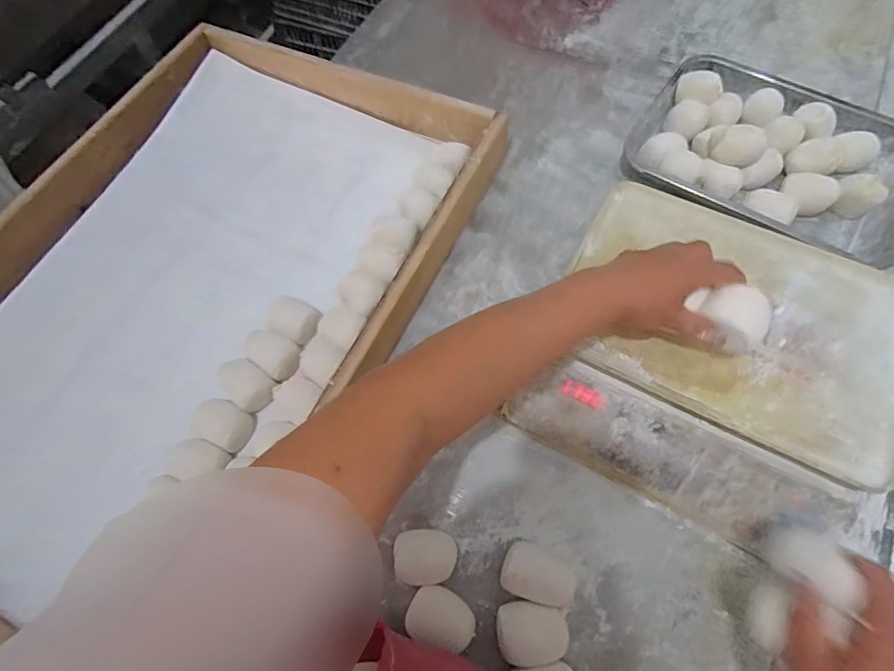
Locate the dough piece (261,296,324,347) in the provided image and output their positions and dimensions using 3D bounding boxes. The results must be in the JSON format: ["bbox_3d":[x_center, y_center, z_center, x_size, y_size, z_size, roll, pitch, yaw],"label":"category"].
[{"bbox_3d":[-0.190,-0.020,0.578,0.059,0.028,0.046,18,68,11],"label":"dough piece"}]

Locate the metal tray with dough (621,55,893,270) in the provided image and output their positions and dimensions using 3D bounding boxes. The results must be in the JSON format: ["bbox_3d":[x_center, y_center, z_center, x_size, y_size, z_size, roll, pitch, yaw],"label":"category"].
[{"bbox_3d":[0.457,-0.261,0.655,0.351,0.063,0.268,29,71,15],"label":"metal tray with dough"}]

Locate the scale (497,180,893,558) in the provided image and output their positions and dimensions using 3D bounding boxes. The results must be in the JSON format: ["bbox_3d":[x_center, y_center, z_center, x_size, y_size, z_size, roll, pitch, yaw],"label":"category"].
[{"bbox_3d":[0.278,0.025,0.514,0.330,0.103,0.307,28,70,15],"label":"scale"}]

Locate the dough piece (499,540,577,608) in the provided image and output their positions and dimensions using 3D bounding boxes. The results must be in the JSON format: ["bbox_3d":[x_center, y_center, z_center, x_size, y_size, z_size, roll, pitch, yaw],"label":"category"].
[{"bbox_3d":[0.092,0.239,0.471,0.071,0.034,0.048,22,69,13],"label":"dough piece"}]

